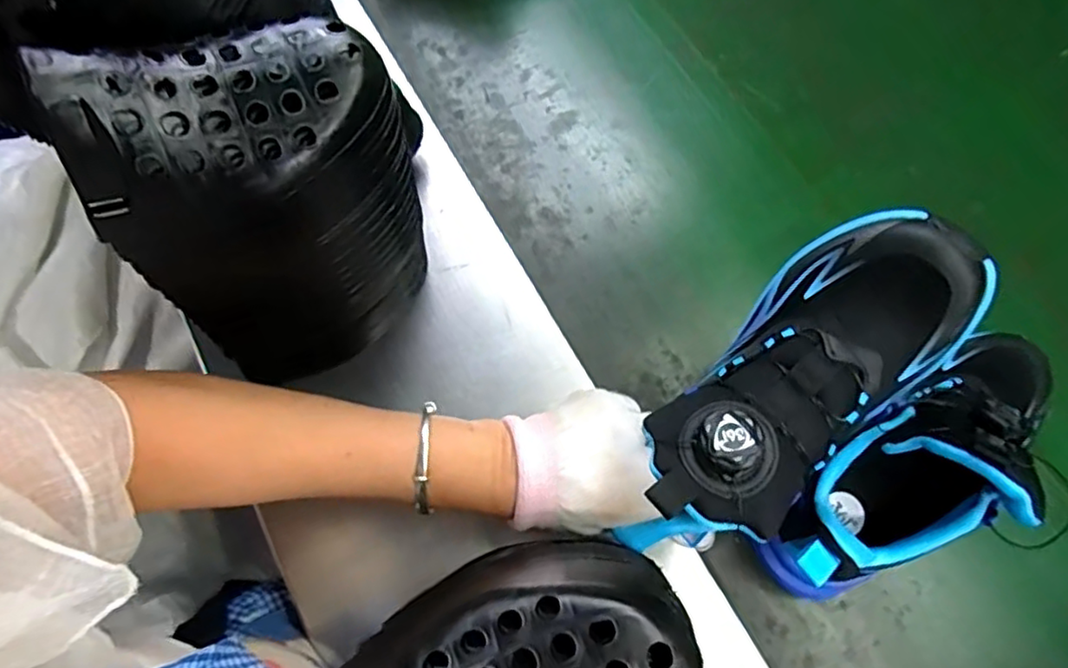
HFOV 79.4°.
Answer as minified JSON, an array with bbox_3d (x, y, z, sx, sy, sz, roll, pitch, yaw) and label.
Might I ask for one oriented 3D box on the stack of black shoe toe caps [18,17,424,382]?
[{"bbox_3d":[-0.136,-0.066,0.360,0.155,0.219,0.072,-38,74,-10],"label":"stack of black shoe toe caps"}]

